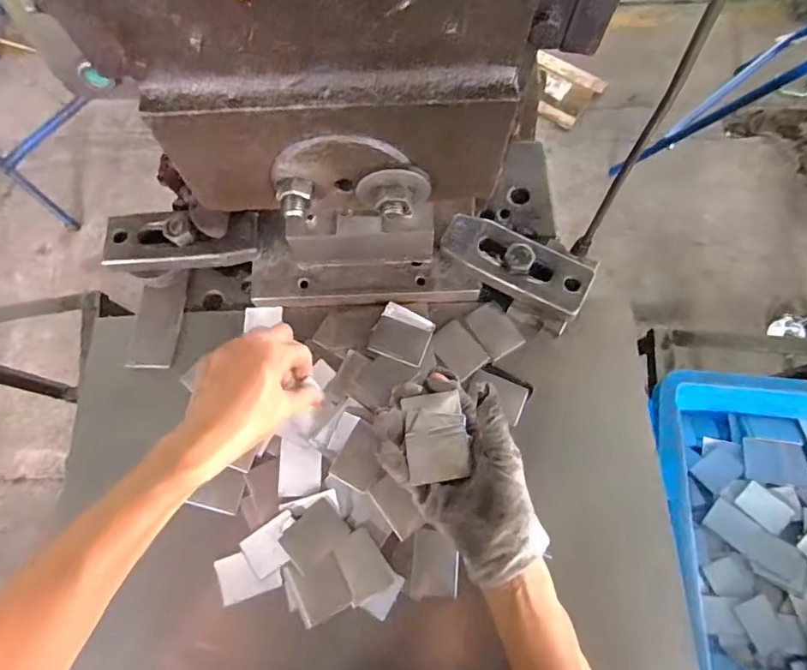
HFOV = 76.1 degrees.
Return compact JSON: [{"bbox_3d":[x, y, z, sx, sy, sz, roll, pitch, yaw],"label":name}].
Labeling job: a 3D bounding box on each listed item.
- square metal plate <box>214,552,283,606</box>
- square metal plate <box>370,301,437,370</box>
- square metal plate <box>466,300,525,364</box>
[{"bbox_3d":[-0.121,0.186,0.402,0.050,0.004,0.033,-21,80,2],"label":"square metal plate"},{"bbox_3d":[0.000,0.000,0.459,0.049,0.007,0.049,20,74,8],"label":"square metal plate"},{"bbox_3d":[0.082,-0.004,0.466,0.033,0.005,0.050,-36,68,8],"label":"square metal plate"}]

